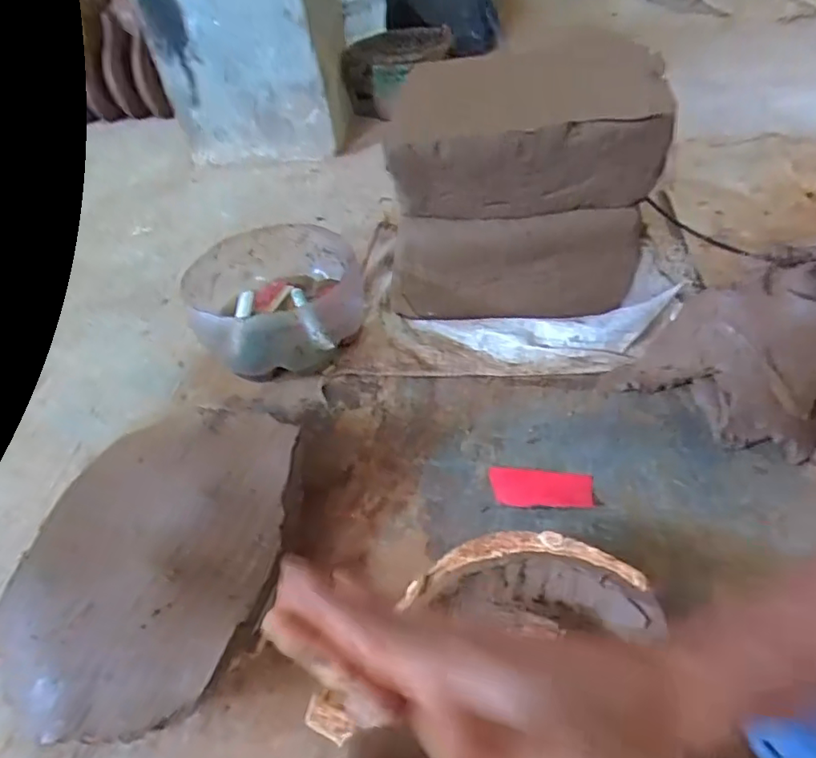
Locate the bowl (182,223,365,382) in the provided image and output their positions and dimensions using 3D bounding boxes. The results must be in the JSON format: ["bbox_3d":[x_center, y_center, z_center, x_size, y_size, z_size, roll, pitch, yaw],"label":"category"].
[{"bbox_3d":[-0.189,-0.113,0.838,0.245,0.127,0.251,-19,46,-13],"label":"bowl"}]

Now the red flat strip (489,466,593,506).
[{"bbox_3d":[0.149,0.123,0.634,0.110,0.010,0.045,4,45,11],"label":"red flat strip"}]

